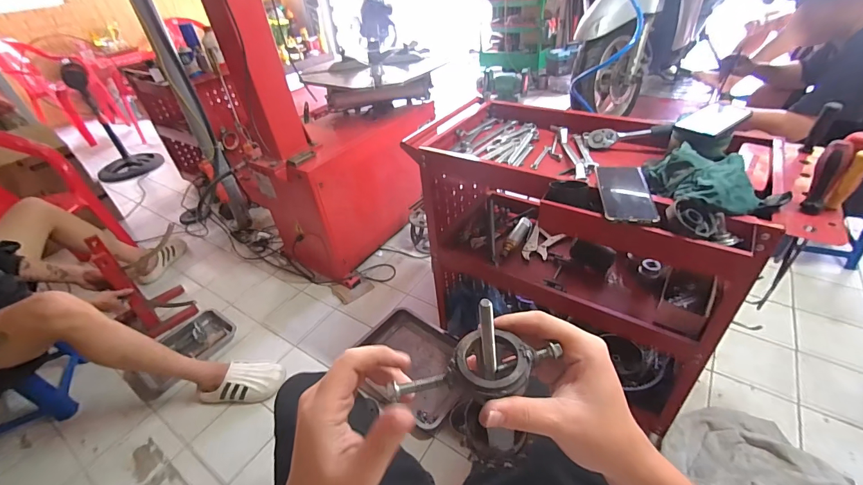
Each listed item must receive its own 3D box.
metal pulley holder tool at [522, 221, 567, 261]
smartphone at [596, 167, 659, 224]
[{"bbox_3d":[0.311,0.001,1.082,0.085,0.031,0.136,25,48,33],"label":"metal pulley holder tool"},{"bbox_3d":[0.330,-0.087,0.641,0.081,0.012,0.166,5,40,13],"label":"smartphone"}]

